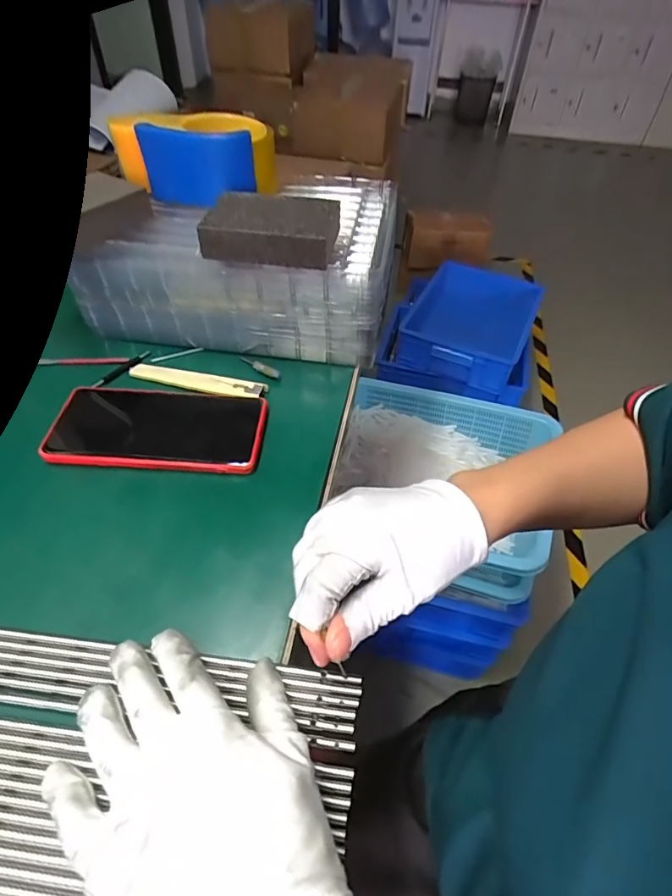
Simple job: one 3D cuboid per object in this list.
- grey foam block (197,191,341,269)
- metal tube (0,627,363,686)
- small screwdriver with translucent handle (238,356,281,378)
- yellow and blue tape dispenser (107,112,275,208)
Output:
[{"bbox_3d":[-0.050,-0.175,0.385,0.099,0.028,0.065,9,49,4],"label":"grey foam block"},{"bbox_3d":[-0.111,0.116,0.276,0.250,0.005,0.008,6,48,4],"label":"metal tube"},{"bbox_3d":[-0.072,-0.077,0.446,0.049,0.007,0.008,29,53,21],"label":"small screwdriver with translucent handle"},{"bbox_3d":[-0.128,-0.268,0.443,0.139,0.063,0.067,2,48,-2],"label":"yellow and blue tape dispenser"}]

